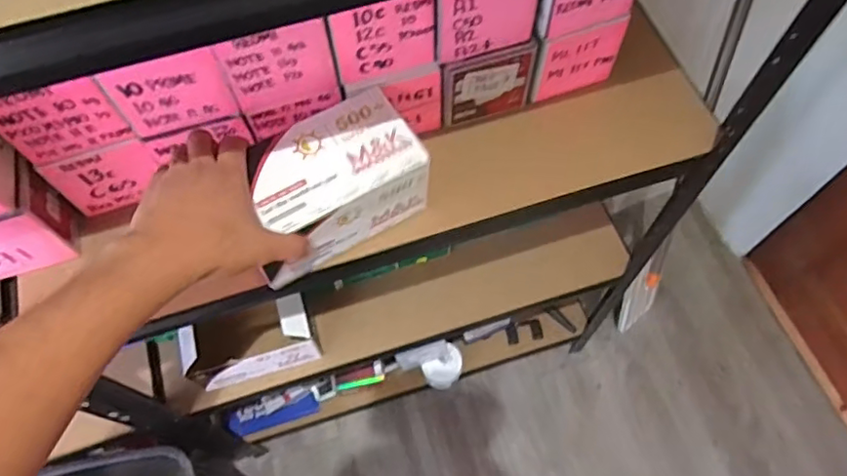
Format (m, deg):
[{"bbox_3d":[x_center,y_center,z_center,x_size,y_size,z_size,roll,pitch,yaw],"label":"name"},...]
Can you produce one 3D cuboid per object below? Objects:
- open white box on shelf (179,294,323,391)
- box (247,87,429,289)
[{"bbox_3d":[-0.252,0.143,0.870,0.189,0.132,0.096,-15,65,-8],"label":"open white box on shelf"},{"bbox_3d":[-0.089,-0.049,0.570,0.161,0.093,0.098,-31,68,-15],"label":"box"}]

